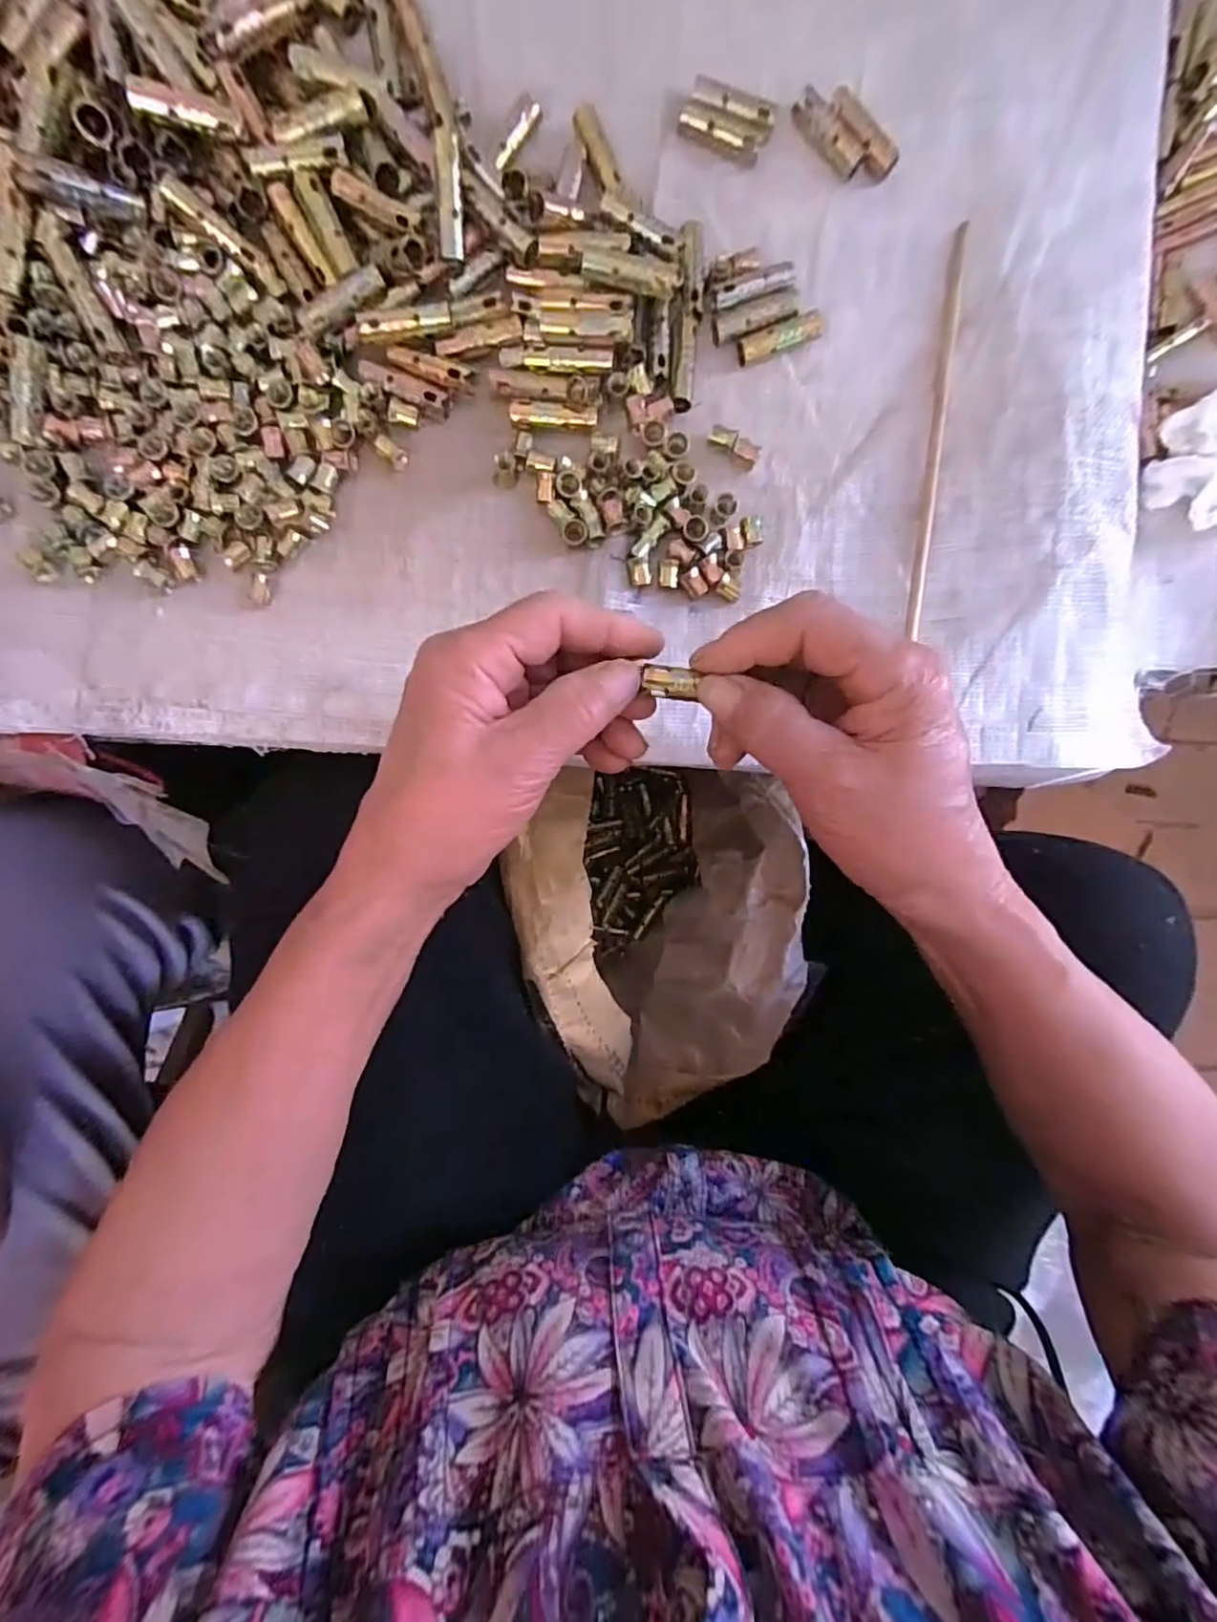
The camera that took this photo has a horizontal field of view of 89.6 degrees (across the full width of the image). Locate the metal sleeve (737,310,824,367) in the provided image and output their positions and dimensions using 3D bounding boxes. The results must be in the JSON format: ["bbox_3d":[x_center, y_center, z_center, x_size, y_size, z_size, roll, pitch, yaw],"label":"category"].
[{"bbox_3d":[0.081,-0.224,0.289,0.039,0.010,0.012,-18,94,-3],"label":"metal sleeve"}]

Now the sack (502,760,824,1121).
[{"bbox_3d":[0.040,0.094,0.461,0.180,0.226,0.245,-16,94,-3],"label":"sack"}]

